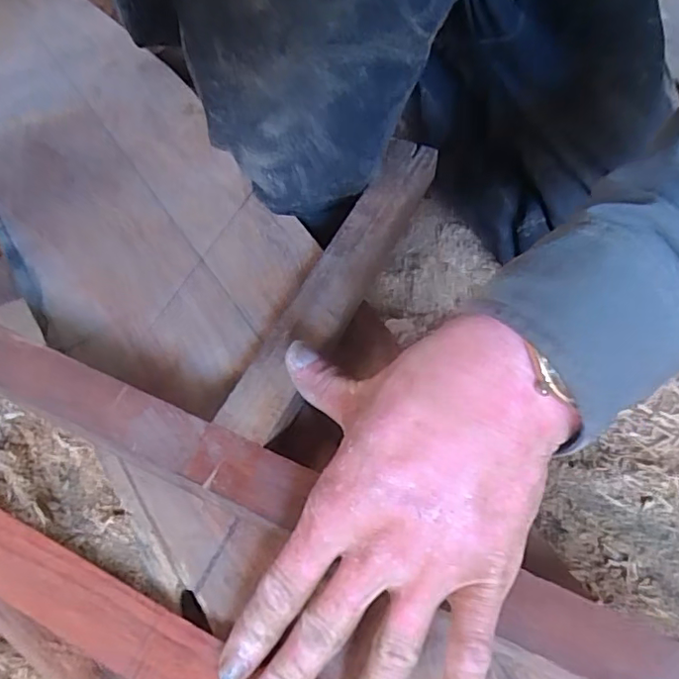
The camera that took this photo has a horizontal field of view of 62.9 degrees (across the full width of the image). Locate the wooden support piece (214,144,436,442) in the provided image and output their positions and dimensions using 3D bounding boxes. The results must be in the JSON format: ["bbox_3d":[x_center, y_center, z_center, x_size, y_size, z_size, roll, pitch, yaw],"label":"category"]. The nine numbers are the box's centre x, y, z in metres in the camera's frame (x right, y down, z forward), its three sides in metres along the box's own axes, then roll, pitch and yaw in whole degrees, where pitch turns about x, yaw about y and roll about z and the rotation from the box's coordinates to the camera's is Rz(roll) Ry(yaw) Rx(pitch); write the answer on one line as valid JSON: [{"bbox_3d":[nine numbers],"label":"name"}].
[{"bbox_3d":[0.004,-0.039,0.348,0.037,0.028,0.243,23,60,14],"label":"wooden support piece"}]

